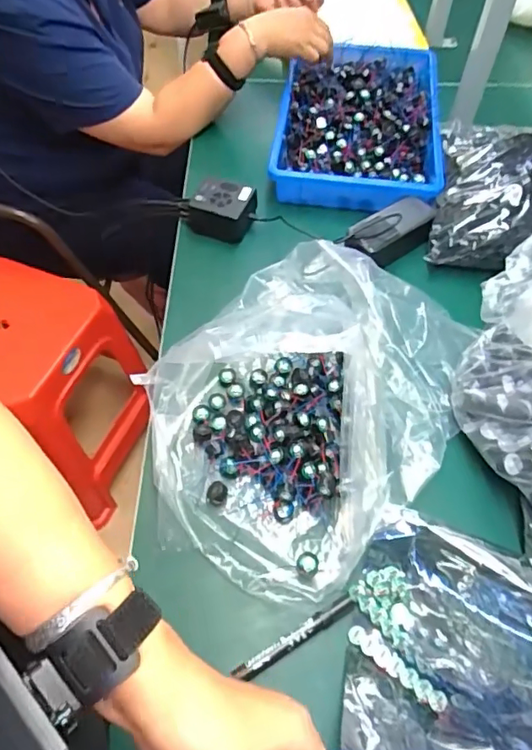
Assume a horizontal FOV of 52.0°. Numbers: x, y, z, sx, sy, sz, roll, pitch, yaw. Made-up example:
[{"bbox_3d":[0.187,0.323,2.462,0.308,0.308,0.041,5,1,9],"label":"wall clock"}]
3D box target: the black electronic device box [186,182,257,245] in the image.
[{"bbox_3d":[-0.060,-0.230,0.762,0.080,0.053,0.071,24,61,14],"label":"black electronic device box"}]

